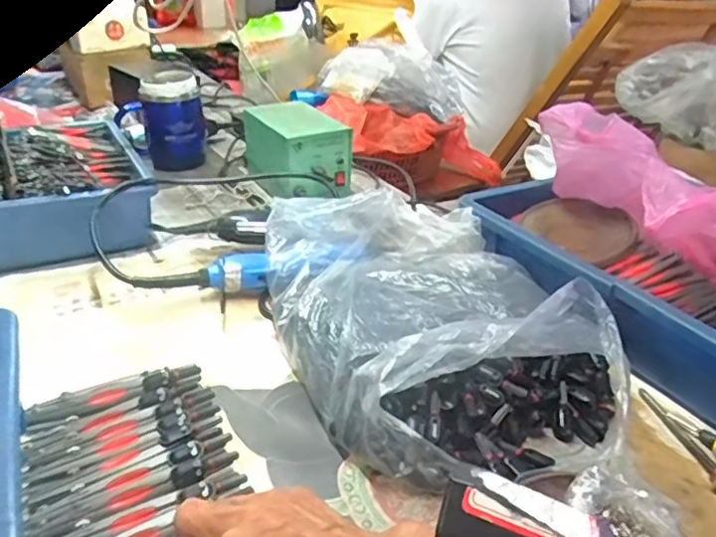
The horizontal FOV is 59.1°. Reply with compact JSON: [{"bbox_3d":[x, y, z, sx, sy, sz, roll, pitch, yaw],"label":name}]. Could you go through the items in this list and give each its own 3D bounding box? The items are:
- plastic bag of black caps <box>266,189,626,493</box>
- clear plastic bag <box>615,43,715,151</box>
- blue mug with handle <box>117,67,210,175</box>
[{"bbox_3d":[0.059,0.030,0.556,0.240,0.078,0.355,-6,30,-15],"label":"plastic bag of black caps"},{"bbox_3d":[0.474,-0.253,0.914,0.128,0.112,0.170,-20,35,-34],"label":"clear plastic bag"},{"bbox_3d":[-0.292,-0.220,0.936,0.117,0.128,0.098,-13,32,-25],"label":"blue mug with handle"}]

